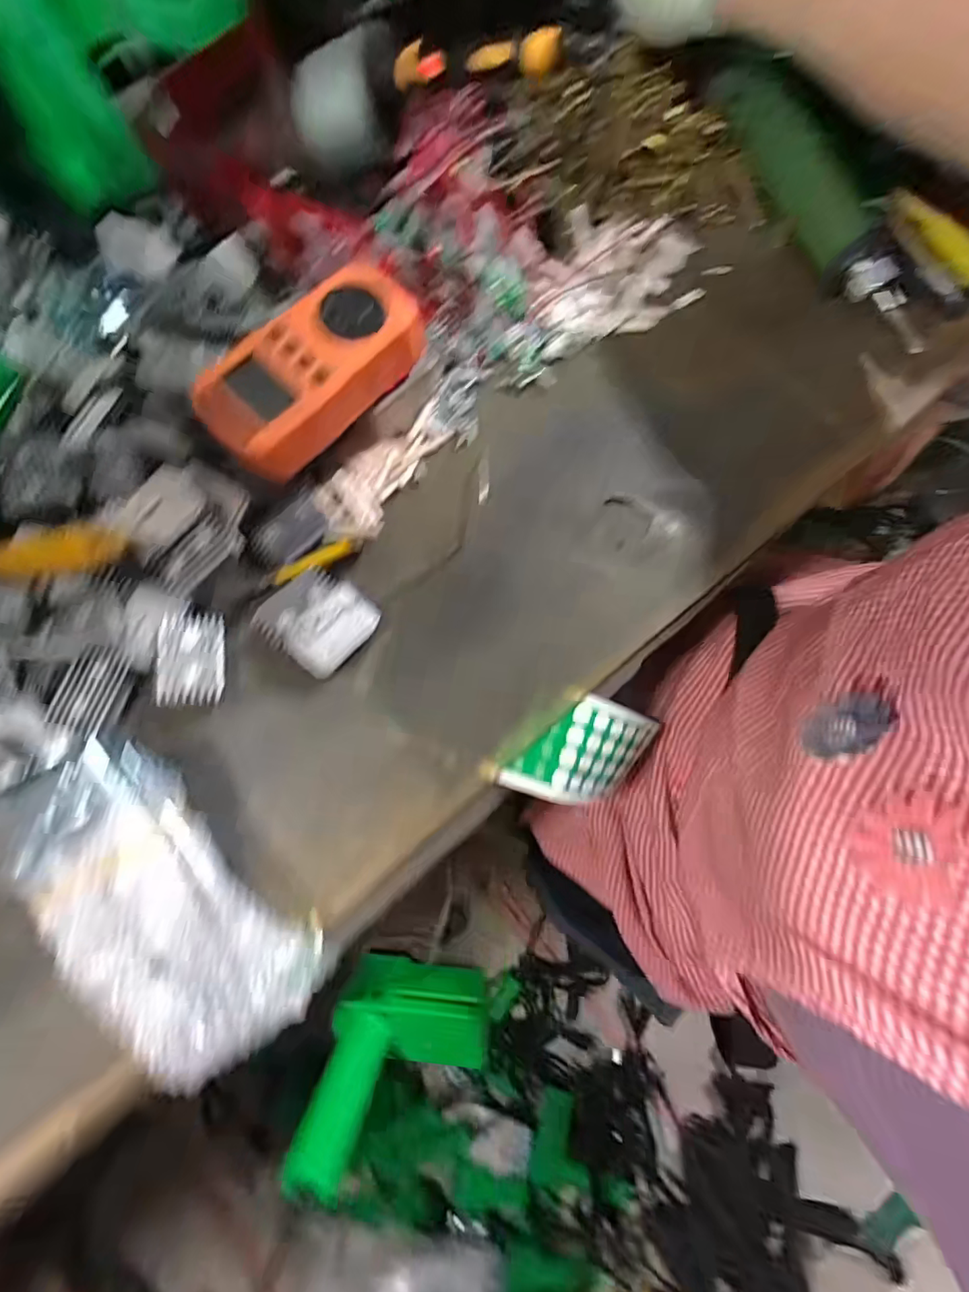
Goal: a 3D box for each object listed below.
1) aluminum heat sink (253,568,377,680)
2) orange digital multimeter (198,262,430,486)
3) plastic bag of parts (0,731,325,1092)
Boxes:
[{"bbox_3d":[-0.095,-0.015,0.305,0.050,0.024,0.053,39,79,12],"label":"aluminum heat sink"},{"bbox_3d":[-0.099,-0.161,0.306,0.134,0.034,0.070,-44,77,-10],"label":"orange digital multimeter"},{"bbox_3d":[-0.154,0.124,0.251,0.080,0.053,0.157,-41,77,-9],"label":"plastic bag of parts"}]

